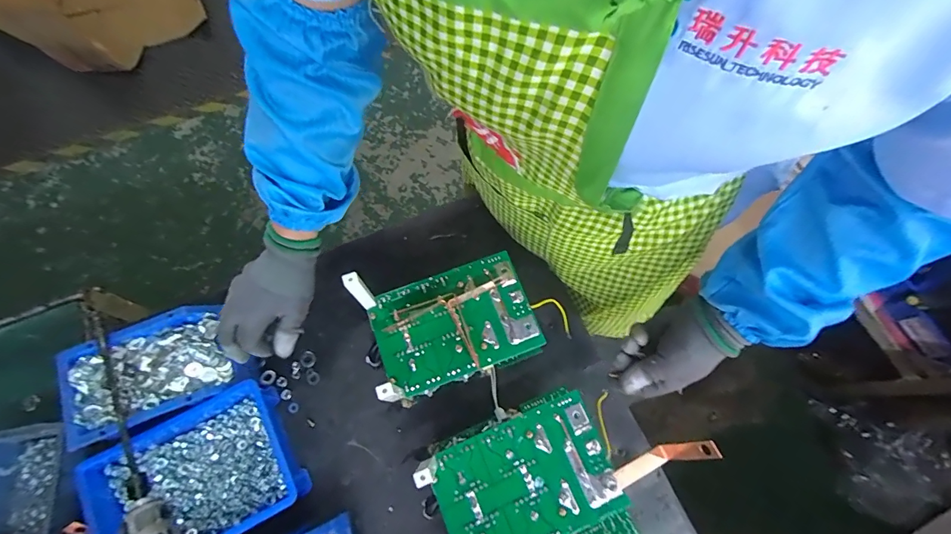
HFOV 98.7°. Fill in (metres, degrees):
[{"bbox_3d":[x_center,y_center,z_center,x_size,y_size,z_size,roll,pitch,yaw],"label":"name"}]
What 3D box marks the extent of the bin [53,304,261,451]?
[{"bbox_3d":[-0.370,0.123,0.488,0.180,0.065,0.113,-22,71,-9],"label":"bin"}]

